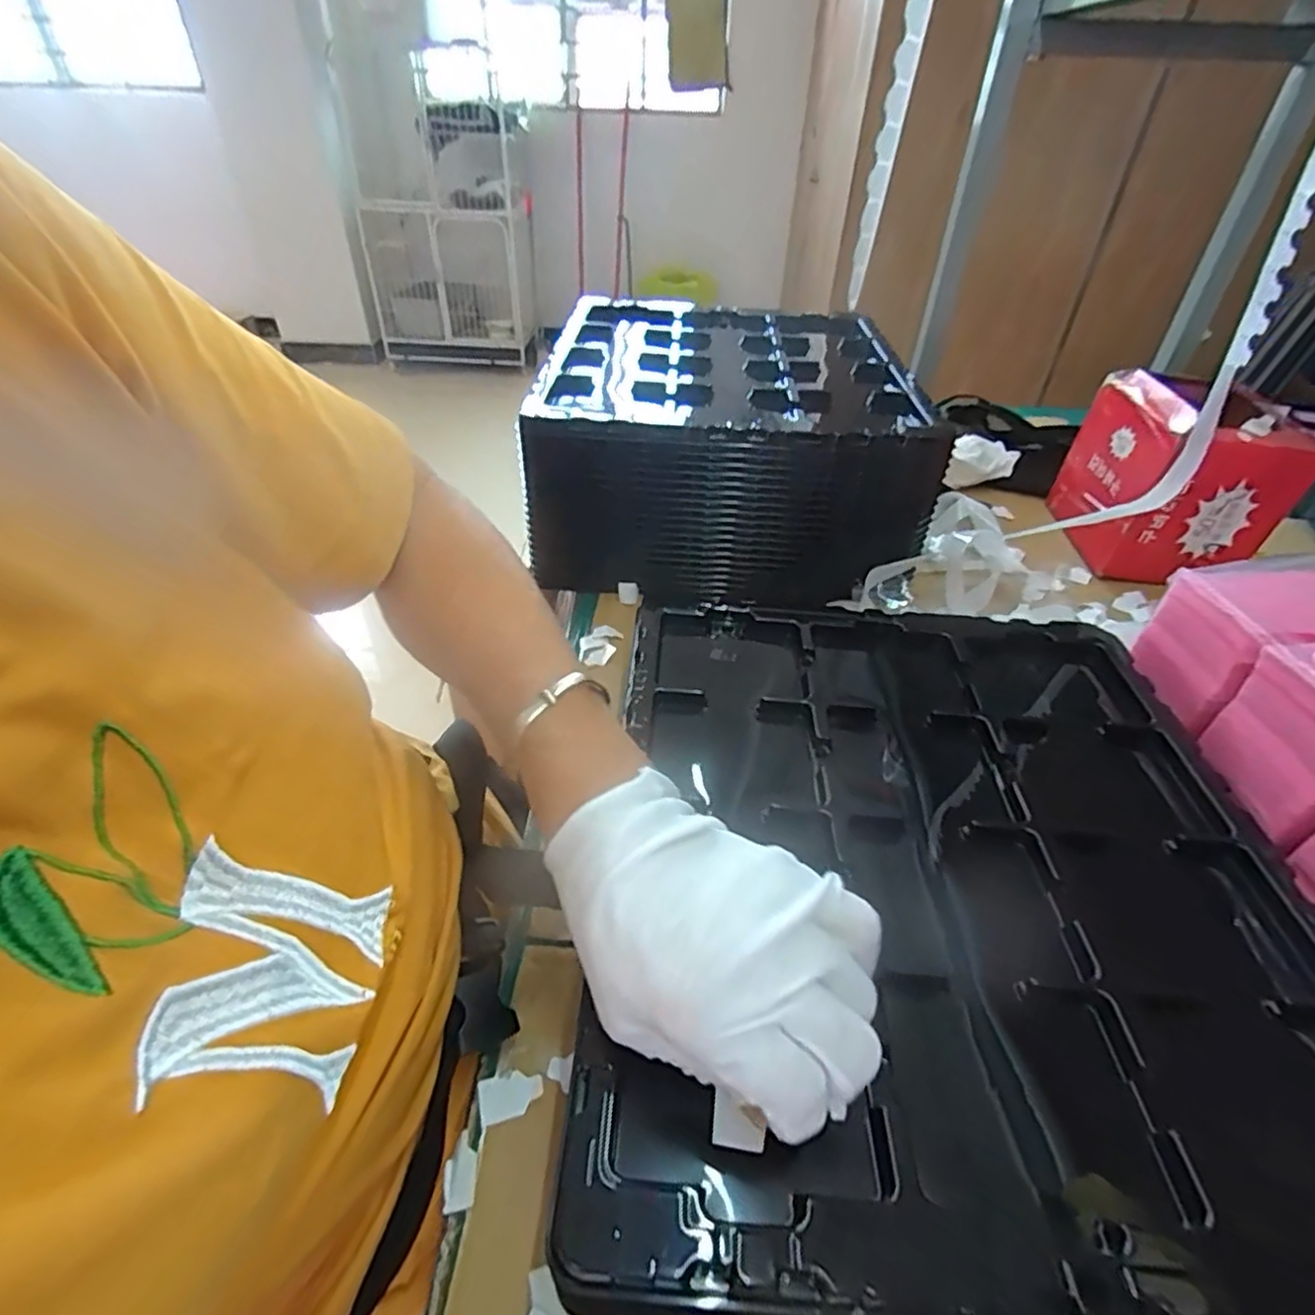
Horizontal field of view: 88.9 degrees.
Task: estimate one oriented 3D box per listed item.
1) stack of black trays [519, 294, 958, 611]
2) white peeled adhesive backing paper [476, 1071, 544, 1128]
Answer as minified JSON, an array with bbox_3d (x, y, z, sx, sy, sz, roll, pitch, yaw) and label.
[{"bbox_3d":[0.062,-0.222,0.679,0.334,0.157,0.389,3,39,1],"label":"stack of black trays"},{"bbox_3d":[-0.064,0.190,0.292,0.027,0.004,0.018,-10,41,-14],"label":"white peeled adhesive backing paper"}]

